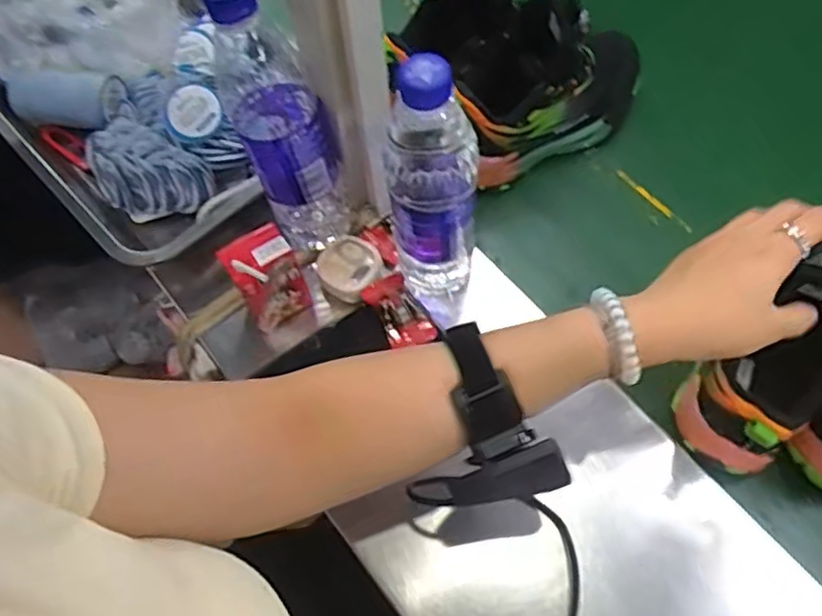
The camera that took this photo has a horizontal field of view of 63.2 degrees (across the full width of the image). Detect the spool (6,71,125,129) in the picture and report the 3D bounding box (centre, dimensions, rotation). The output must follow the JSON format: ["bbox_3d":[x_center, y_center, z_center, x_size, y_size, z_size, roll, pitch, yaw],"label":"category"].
[{"bbox_3d":[-0.300,-0.183,0.585,0.108,0.036,0.036,2,64,3],"label":"spool"}]

